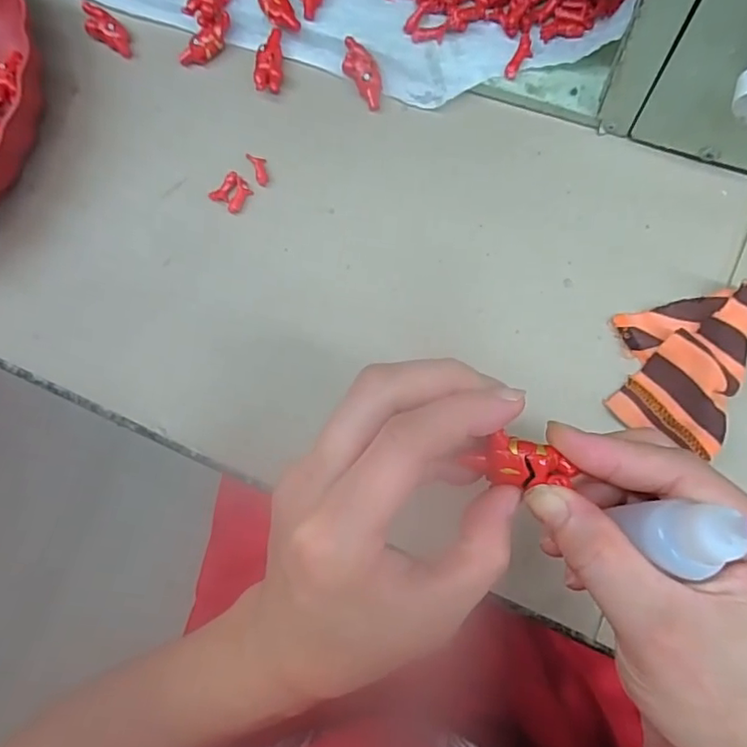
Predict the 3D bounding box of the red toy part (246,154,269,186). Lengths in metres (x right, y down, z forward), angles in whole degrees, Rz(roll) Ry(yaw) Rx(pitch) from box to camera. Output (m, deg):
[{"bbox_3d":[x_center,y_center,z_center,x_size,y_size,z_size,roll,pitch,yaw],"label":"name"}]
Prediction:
[{"bbox_3d":[-0.071,-0.129,0.353,0.009,0.006,0.021,-23,81,4],"label":"red toy part"}]

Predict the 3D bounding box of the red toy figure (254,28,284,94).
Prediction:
[{"bbox_3d":[-0.067,-0.203,0.362,0.015,0.012,0.039,1,82,8],"label":"red toy figure"}]

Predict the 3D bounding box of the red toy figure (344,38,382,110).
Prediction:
[{"bbox_3d":[-0.006,-0.186,0.349,0.018,0.008,0.043,-26,97,3],"label":"red toy figure"}]

